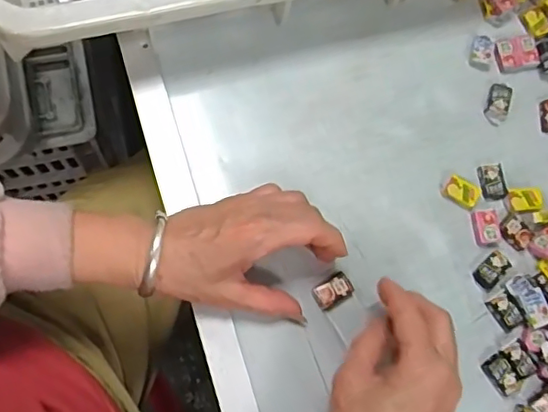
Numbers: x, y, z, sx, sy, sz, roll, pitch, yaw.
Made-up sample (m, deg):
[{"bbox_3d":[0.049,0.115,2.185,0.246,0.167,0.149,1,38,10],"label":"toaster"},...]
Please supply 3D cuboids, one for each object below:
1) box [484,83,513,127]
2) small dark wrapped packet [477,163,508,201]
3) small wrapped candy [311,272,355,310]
[{"bbox_3d":[0.180,-0.082,0.462,0.018,0.005,0.033,22,75,-1],"label":"box"},{"bbox_3d":[0.169,-0.019,0.442,0.021,0.004,0.028,-3,76,-7],"label":"small dark wrapped packet"},{"bbox_3d":[0.042,0.060,0.409,0.027,0.008,0.018,-32,82,-13],"label":"small wrapped candy"}]

